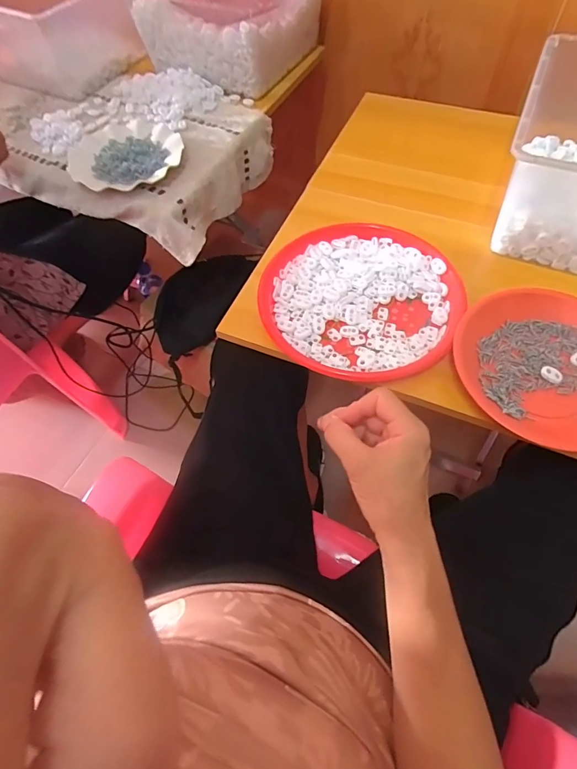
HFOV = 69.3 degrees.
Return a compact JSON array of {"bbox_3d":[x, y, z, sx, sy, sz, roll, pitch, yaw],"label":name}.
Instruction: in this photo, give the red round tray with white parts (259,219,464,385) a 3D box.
[{"bbox_3d":[0.089,-0.117,0.527,0.234,0.025,0.239,-2,62,3],"label":"red round tray with white parts"}]

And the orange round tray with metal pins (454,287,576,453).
[{"bbox_3d":[0.281,-0.022,0.451,0.182,0.039,0.191,-40,66,-17],"label":"orange round tray with metal pins"}]

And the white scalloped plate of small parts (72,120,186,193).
[{"bbox_3d":[-0.272,-0.384,0.694,0.180,0.018,0.189,-2,61,3],"label":"white scalloped plate of small parts"}]

